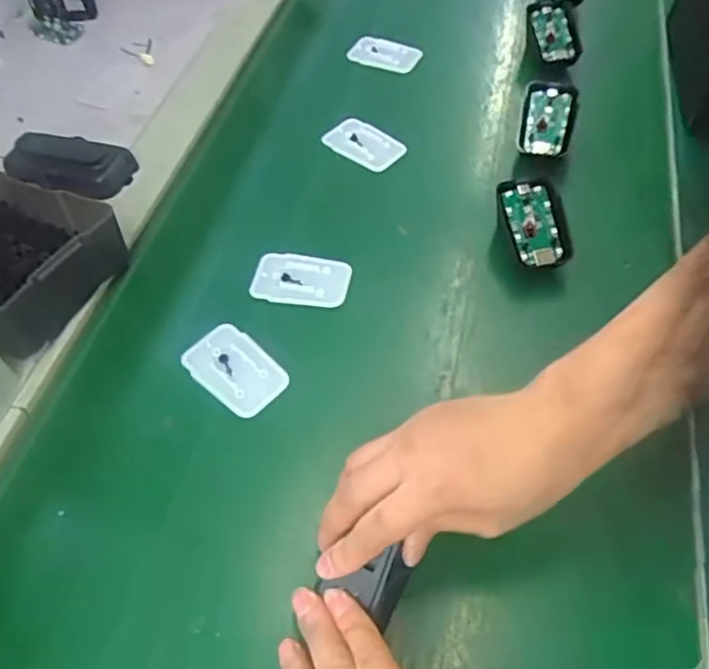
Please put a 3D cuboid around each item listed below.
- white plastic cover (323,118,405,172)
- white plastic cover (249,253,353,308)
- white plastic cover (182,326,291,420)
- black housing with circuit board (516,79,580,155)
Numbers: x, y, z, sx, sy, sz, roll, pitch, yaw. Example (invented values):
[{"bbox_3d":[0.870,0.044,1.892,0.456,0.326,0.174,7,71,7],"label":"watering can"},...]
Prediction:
[{"bbox_3d":[0.009,-0.168,0.539,0.068,0.008,0.042,34,69,17],"label":"white plastic cover"},{"bbox_3d":[-0.039,-0.040,0.448,0.071,0.007,0.041,7,57,9],"label":"white plastic cover"},{"bbox_3d":[-0.079,0.023,0.409,0.068,0.009,0.045,36,65,25],"label":"white plastic cover"},{"bbox_3d":[0.161,-0.180,0.513,0.042,0.008,0.073,10,76,14],"label":"black housing with circuit board"}]

